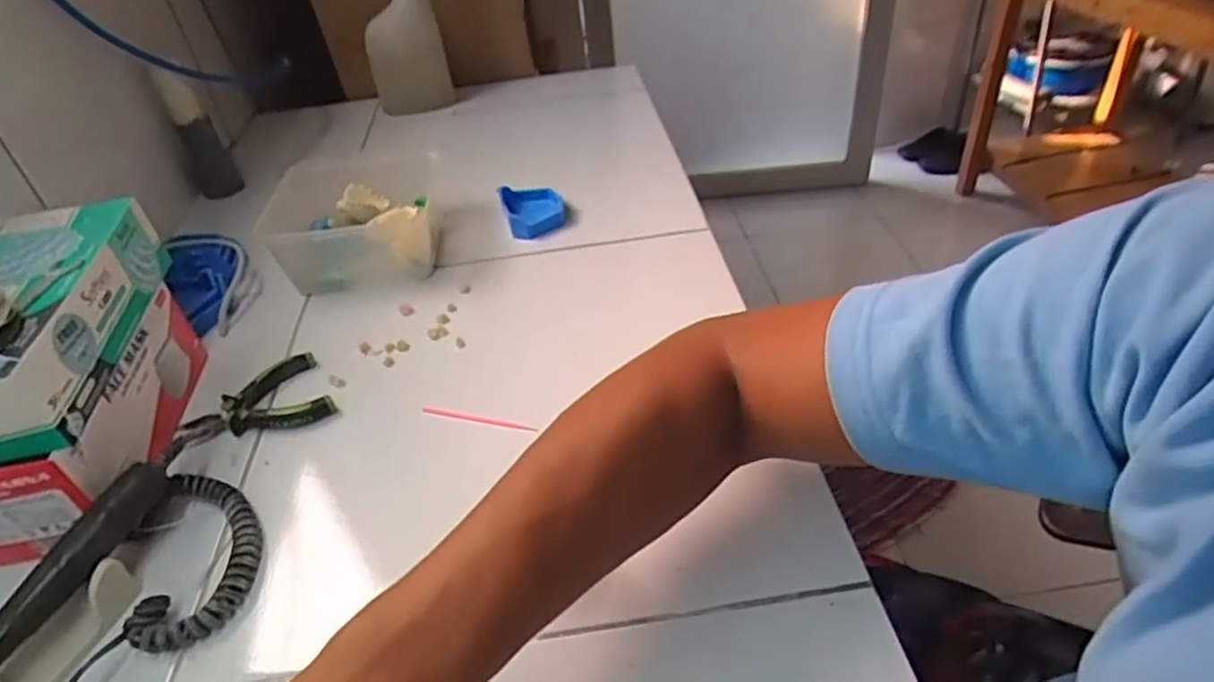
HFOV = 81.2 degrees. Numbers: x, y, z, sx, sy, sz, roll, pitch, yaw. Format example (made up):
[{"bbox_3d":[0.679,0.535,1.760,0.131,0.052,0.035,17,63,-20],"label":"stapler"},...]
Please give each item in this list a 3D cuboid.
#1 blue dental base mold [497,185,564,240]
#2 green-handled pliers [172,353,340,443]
[{"bbox_3d":[-0.080,-0.146,0.779,0.064,0.031,0.088,-15,39,-9],"label":"blue dental base mold"},{"bbox_3d":[-0.280,0.056,0.565,0.110,0.017,0.083,-26,43,-22],"label":"green-handled pliers"}]

